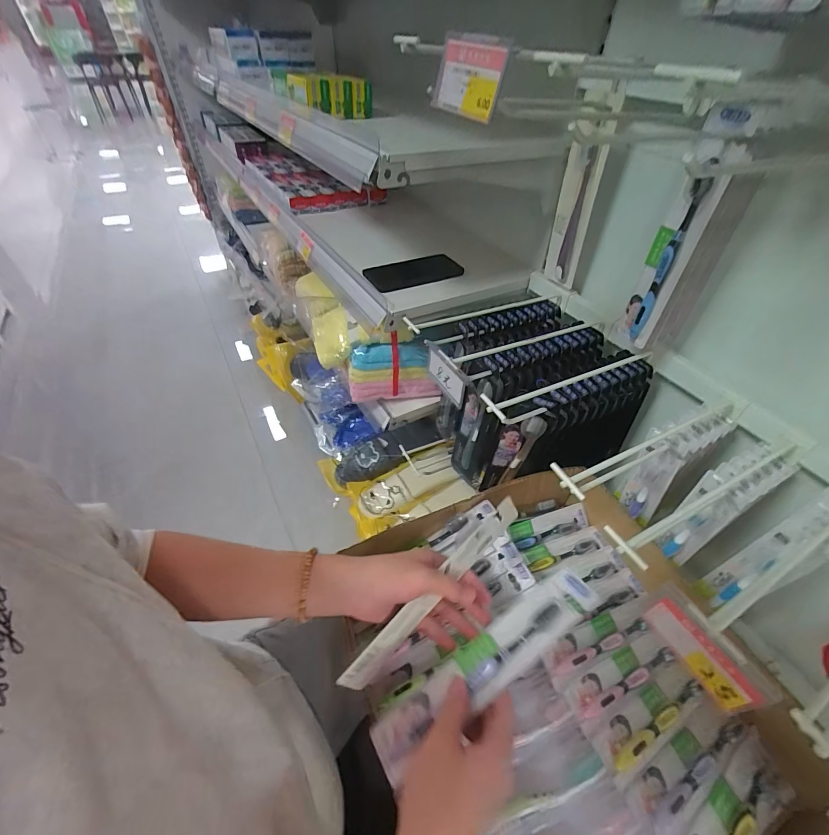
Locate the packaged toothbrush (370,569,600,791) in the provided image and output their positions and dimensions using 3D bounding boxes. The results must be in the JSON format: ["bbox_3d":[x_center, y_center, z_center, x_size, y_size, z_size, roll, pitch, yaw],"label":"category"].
[{"bbox_3d":[0.067,0.216,0.344,0.228,0.017,0.045,-30,52,-13],"label":"packaged toothbrush"}]

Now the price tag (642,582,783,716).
[{"bbox_3d":[0.197,0.158,0.267,0.007,0.042,0.074,-13,48,-26],"label":"price tag"}]

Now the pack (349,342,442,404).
[{"bbox_3d":[-0.037,-0.083,0.726,0.171,0.106,0.045,-5,46,-6],"label":"pack"}]

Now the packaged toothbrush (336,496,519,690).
[{"bbox_3d":[0.021,0.169,0.383,0.228,0.043,0.017,-43,58,-13],"label":"packaged toothbrush"}]

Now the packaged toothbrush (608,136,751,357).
[{"bbox_3d":[0.267,-0.165,0.416,0.032,0.213,0.041,5,45,4],"label":"packaged toothbrush"}]

